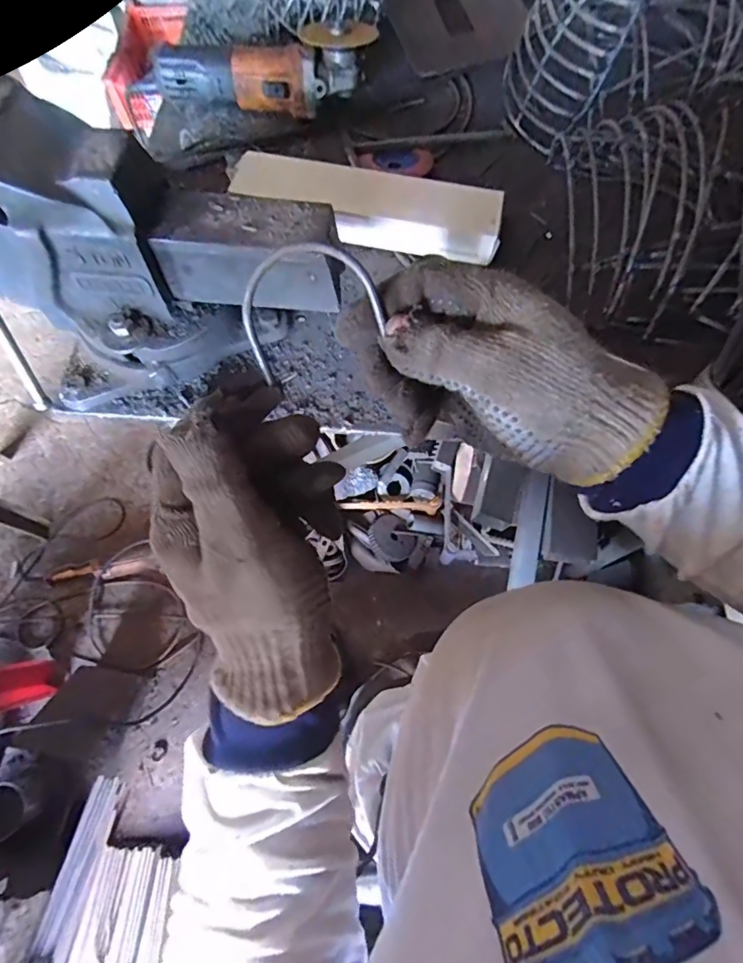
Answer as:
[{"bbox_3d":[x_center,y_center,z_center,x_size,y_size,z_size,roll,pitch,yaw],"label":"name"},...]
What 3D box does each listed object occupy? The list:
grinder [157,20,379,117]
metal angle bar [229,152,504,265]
[{"bbox_3d":[-0.138,-0.524,0.636,0.265,0.072,0.087,11,69,5],"label":"grinder"},{"bbox_3d":[-0.004,-0.314,0.580,0.306,0.044,0.080,11,69,5],"label":"metal angle bar"}]

